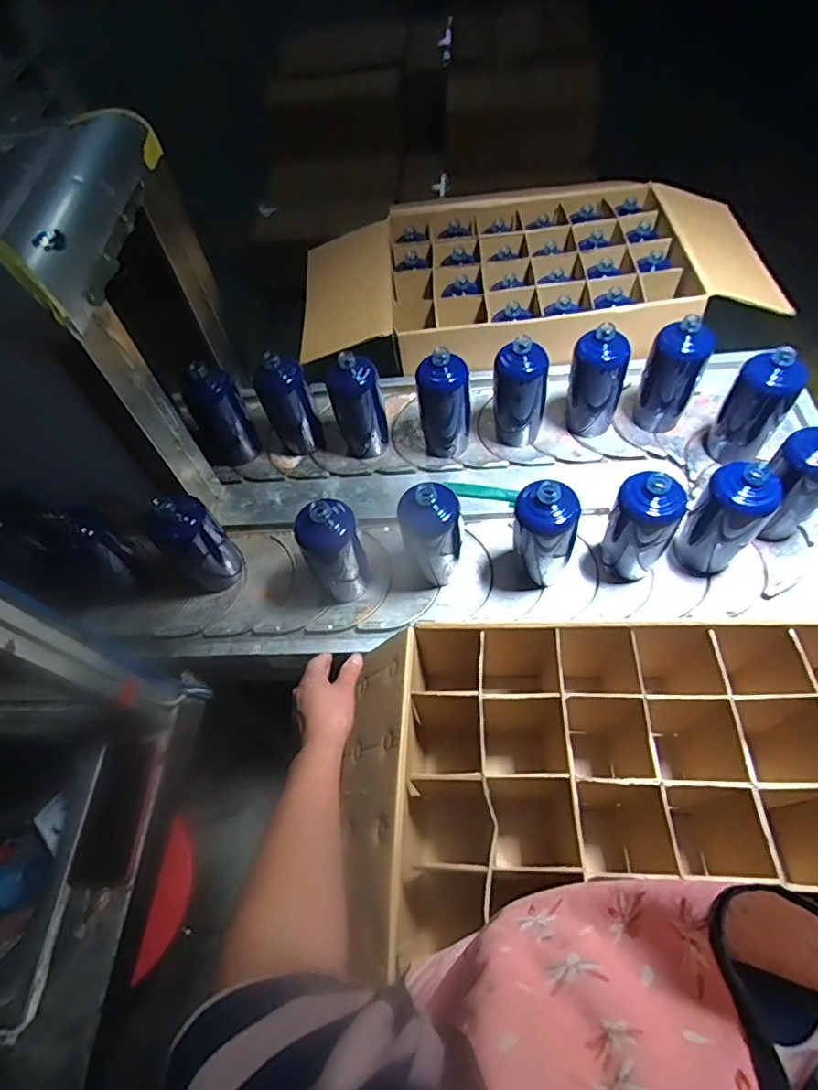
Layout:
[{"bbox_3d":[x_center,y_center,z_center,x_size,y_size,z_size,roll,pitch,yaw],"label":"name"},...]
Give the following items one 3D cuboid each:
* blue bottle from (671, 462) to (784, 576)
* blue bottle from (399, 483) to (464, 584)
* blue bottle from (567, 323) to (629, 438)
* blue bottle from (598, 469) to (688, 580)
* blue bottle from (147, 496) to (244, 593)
[{"bbox_3d":[0.421,-0.035,0.735,0.079,0.172,0.083,-1,61,2],"label":"blue bottle"},{"bbox_3d":[0.031,-0.011,0.757,0.081,0.172,0.066,-2,61,2],"label":"blue bottle"},{"bbox_3d":[0.300,-0.264,0.881,0.071,0.178,0.069,-14,61,-5],"label":"blue bottle"},{"bbox_3d":[0.313,-0.029,0.743,0.086,0.185,0.076,35,68,20],"label":"blue bottle"},{"bbox_3d":[-0.312,-0.010,0.791,0.084,0.187,0.083,-38,66,-17],"label":"blue bottle"}]

